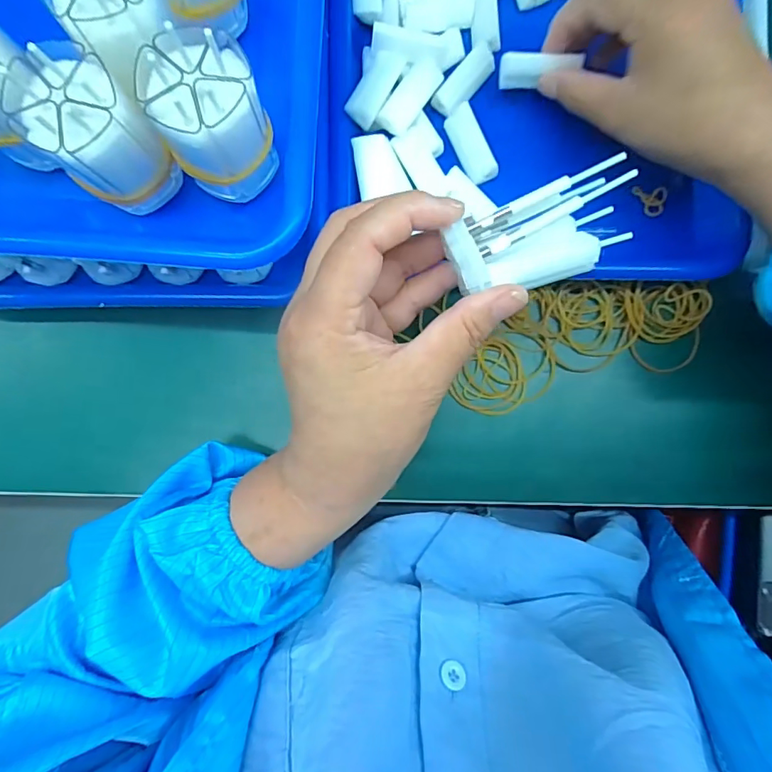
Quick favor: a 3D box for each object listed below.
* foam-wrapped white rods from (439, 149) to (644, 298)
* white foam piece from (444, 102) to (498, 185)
[{"bbox_3d":[0.061,-0.060,0.196,0.071,0.022,0.035,-18,86,-2],"label":"foam-wrapped white rods"},{"bbox_3d":[0.053,-0.150,0.302,0.016,0.008,0.048,-24,86,-2],"label":"white foam piece"}]

